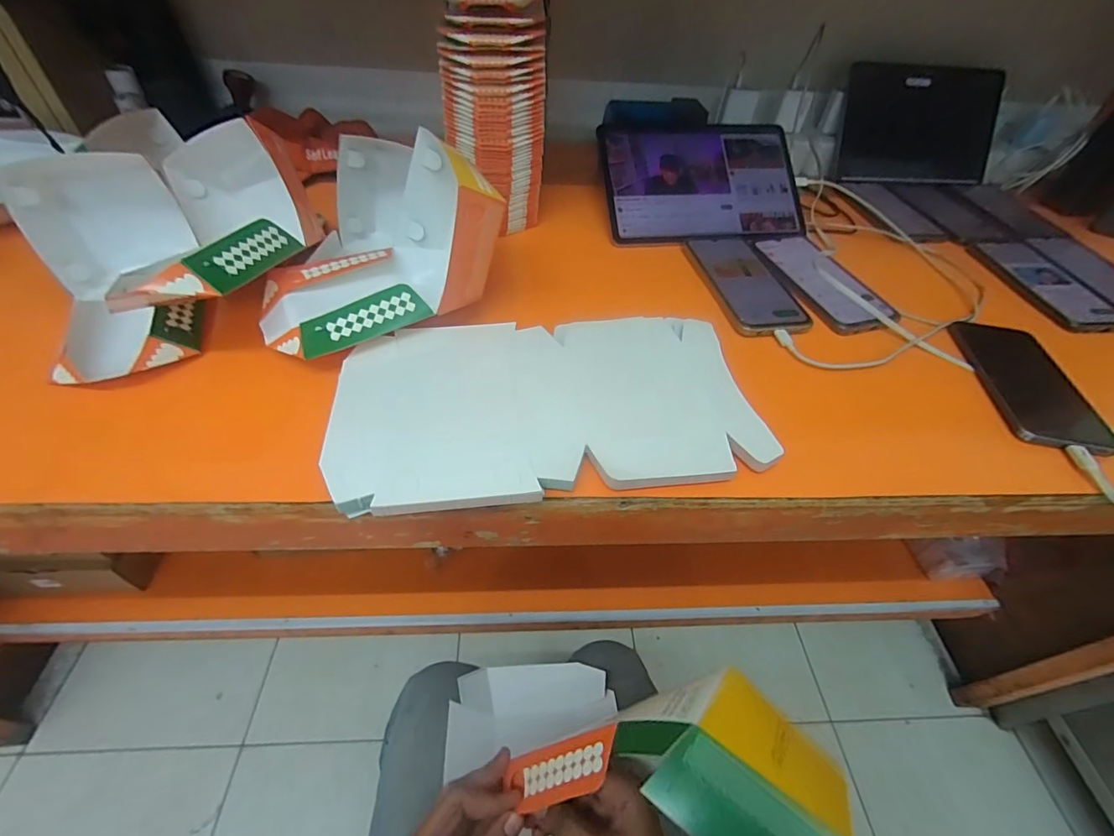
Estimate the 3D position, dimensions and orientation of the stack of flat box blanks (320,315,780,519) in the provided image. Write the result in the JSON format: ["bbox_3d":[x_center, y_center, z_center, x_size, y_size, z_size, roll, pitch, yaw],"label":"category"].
[{"bbox_3d":[-0.007,-0.018,0.372,0.313,0.013,0.176,-5,49,-9],"label":"stack of flat box blanks"}]

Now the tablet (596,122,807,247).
[{"bbox_3d":[0.183,-0.297,0.588,0.250,0.008,0.165,-5,81,-7],"label":"tablet"}]

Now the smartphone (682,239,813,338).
[{"bbox_3d":[0.204,-0.148,0.513,0.086,0.014,0.165,-9,49,-12],"label":"smartphone"}]

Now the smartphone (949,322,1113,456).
[{"bbox_3d":[0.437,-0.033,0.437,0.088,0.016,0.170,9,48,3],"label":"smartphone"}]

